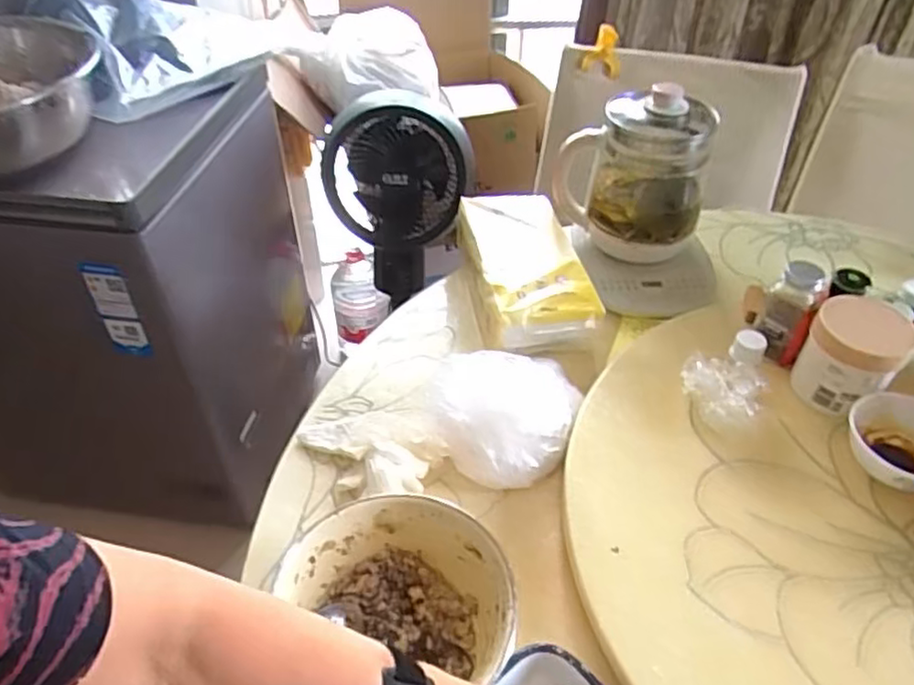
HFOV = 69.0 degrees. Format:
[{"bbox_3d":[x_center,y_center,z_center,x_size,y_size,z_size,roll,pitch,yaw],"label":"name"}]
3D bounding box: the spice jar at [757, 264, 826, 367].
[{"bbox_3d":[0.389,-0.034,0.786,0.047,0.114,0.056,21,47,22],"label":"spice jar"}]

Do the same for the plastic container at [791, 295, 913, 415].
[{"bbox_3d":[0.446,0.014,0.751,0.094,0.093,0.103,-1,43,0],"label":"plastic container"}]

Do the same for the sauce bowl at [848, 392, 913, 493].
[{"bbox_3d":[0.464,0.107,0.689,0.106,0.052,0.108,-1,43,0],"label":"sauce bowl"}]

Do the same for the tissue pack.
[{"bbox_3d":[0.094,-0.099,0.932,0.147,0.088,0.289,-5,43,-5],"label":"tissue pack"}]

